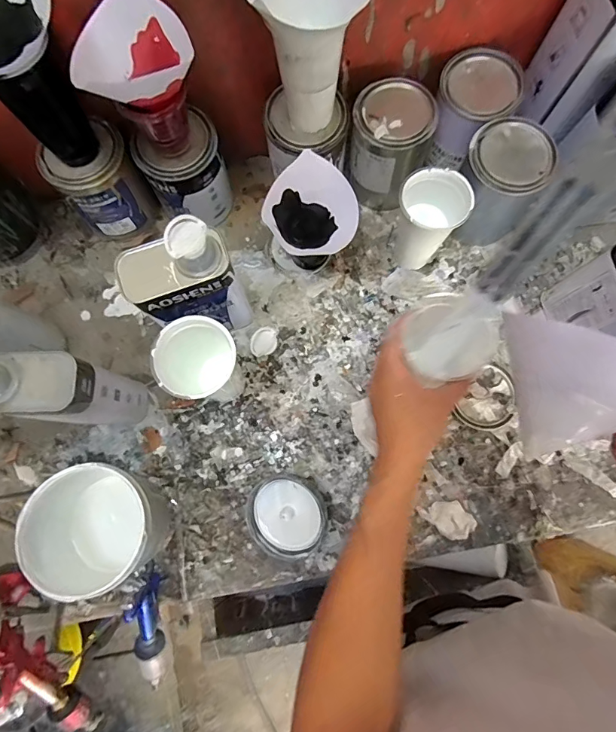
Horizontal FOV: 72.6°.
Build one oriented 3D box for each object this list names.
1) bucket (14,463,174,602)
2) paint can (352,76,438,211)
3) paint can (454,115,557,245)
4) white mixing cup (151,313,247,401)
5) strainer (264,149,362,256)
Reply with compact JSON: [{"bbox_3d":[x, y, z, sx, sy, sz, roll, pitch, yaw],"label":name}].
[{"bbox_3d":[-0.177,0.136,0.371,0.099,0.100,0.096,0,79,-1],"label":"bucket"},{"bbox_3d":[0.109,-0.299,0.586,0.106,0.141,0.105,16,80,2],"label":"paint can"},{"bbox_3d":[0.253,-0.249,0.574,0.101,0.140,0.099,0,79,-1],"label":"paint can"},{"bbox_3d":[-0.123,0.001,0.510,0.073,0.162,0.080,0,79,-1],"label":"white mixing cup"},{"bbox_3d":[0.008,-0.193,0.540,0.107,0.076,0.113,0,79,-1],"label":"strainer"}]

